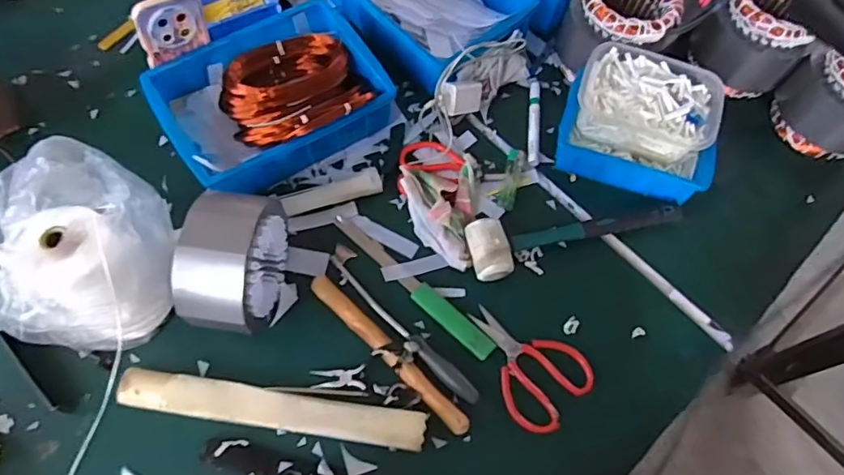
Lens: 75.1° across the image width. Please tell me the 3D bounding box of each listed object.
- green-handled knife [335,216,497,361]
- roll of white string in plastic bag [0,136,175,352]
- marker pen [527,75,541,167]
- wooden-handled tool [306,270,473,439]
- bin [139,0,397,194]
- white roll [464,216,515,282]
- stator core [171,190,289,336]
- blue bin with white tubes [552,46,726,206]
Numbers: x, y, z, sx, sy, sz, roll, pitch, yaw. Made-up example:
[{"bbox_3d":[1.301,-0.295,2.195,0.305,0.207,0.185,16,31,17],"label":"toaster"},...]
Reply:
[{"bbox_3d":[-0.015,0.055,0.686,0.261,0.009,0.028,41,70,16],"label":"green-handled knife"},{"bbox_3d":[-0.385,0.005,0.605,0.201,0.174,0.199,6,64,1],"label":"roll of white string in plastic bag"},{"bbox_3d":[0.162,-0.172,0.795,0.018,0.012,0.156,6,64,1],"label":"marker pen"},{"bbox_3d":[-0.040,0.130,0.635,0.024,0.014,0.246,-42,72,-19],"label":"wooden-handled tool"},{"bbox_3d":[-0.203,-0.184,0.752,0.277,0.096,0.207,-32,69,-15],"label":"bin"},{"bbox_3d":[0.086,0.018,0.690,0.048,0.050,0.076,-13,66,-8],"label":"white roll"},{"bbox_3d":[-0.209,0.029,0.611,0.084,0.149,0.149,7,65,2],"label":"stator core"},{"bbox_3d":[0.291,-0.147,0.733,0.201,0.137,0.131,17,65,7],"label":"blue bin with white tubes"}]

